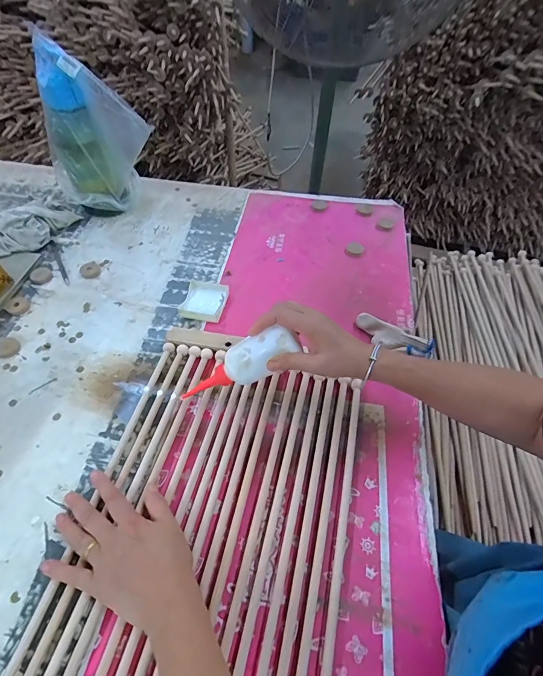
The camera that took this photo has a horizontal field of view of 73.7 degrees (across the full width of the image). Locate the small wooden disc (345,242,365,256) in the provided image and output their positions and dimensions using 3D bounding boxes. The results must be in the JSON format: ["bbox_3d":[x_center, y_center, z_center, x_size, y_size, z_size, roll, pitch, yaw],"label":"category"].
[{"bbox_3d":[0.167,-0.179,0.729,0.035,0.009,0.034,1,53,-2],"label":"small wooden disc"}]

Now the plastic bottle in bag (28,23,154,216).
[{"bbox_3d":[-0.321,-0.366,0.693,0.196,0.286,0.099,2,53,-1],"label":"plastic bottle in bag"}]

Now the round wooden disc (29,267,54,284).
[{"bbox_3d":[-0.430,-0.118,0.676,0.036,0.008,0.035,1,53,-2],"label":"round wooden disc"}]

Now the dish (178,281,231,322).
[{"bbox_3d":[-0.119,-0.067,0.644,0.077,0.016,0.086,12,54,6],"label":"dish"}]

